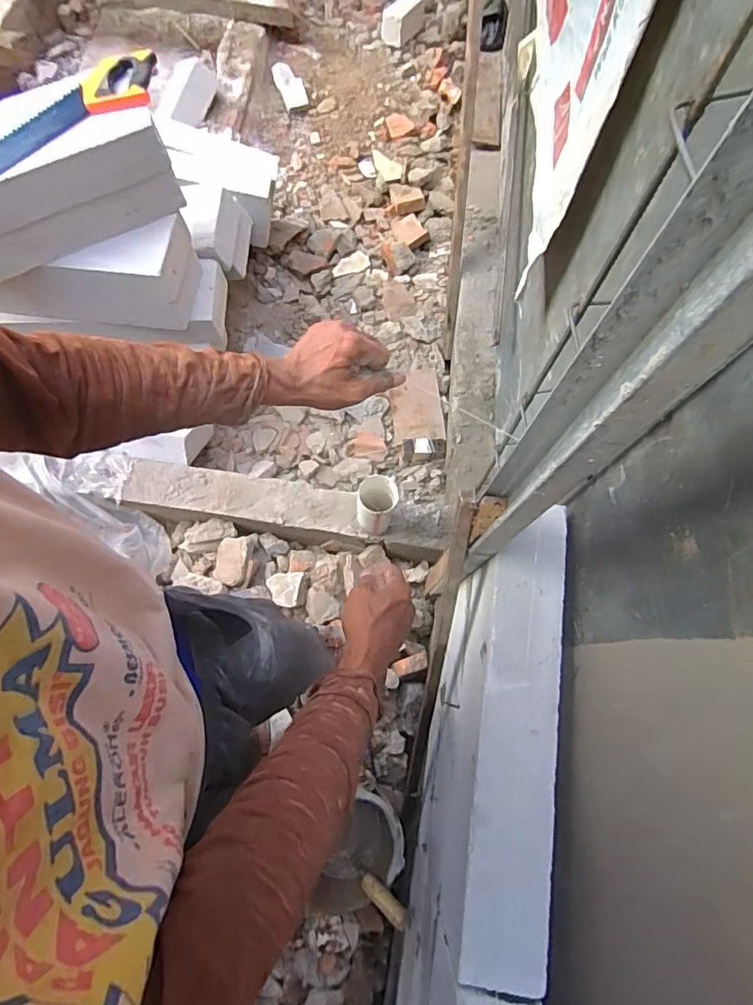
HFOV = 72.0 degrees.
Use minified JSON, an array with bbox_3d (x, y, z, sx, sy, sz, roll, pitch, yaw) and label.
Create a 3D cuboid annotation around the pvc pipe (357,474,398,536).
[{"bbox_3d":[0.001,0.006,1.347,0.098,0.220,0.106,0,72,0],"label":"pvc pipe"}]

